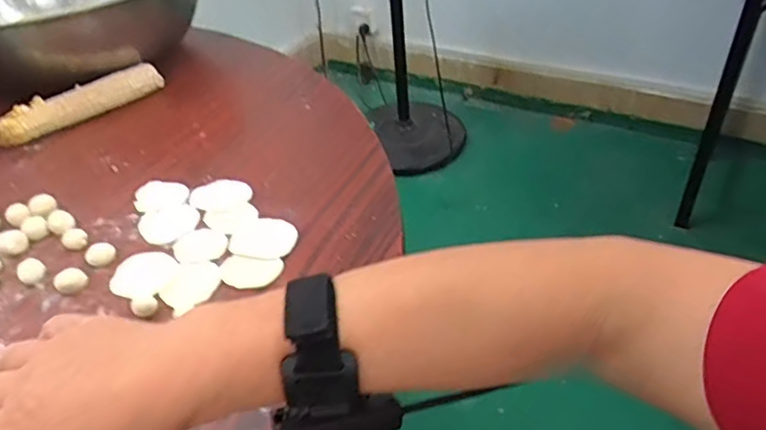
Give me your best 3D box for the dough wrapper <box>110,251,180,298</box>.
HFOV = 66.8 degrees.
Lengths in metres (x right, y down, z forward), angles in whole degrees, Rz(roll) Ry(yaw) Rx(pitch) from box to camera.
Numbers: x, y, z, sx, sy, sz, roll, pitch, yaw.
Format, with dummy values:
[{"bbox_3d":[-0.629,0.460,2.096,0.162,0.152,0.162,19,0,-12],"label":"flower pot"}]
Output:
[{"bbox_3d":[-0.197,0.048,0.479,0.054,0.004,0.050,-3,38,2],"label":"dough wrapper"}]

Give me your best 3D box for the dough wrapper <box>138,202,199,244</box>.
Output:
[{"bbox_3d":[-0.195,0.008,0.532,0.051,0.004,0.052,-18,40,-17],"label":"dough wrapper"}]

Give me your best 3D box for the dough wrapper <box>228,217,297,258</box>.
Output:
[{"bbox_3d":[-0.104,0.020,0.509,0.058,0.004,0.058,-3,38,2],"label":"dough wrapper"}]

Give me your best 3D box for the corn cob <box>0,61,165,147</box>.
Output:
[{"bbox_3d":[-0.369,-0.134,0.697,0.031,0.035,0.210,27,48,34],"label":"corn cob"}]

